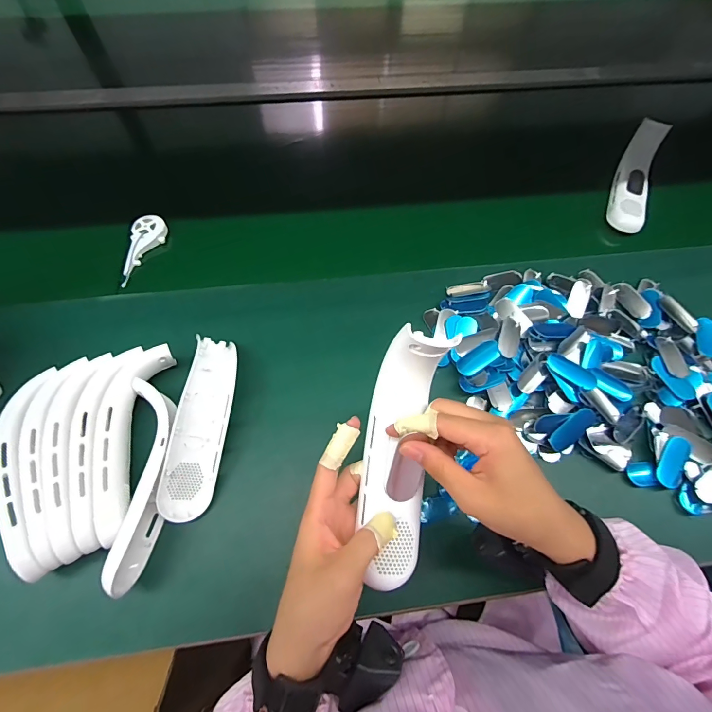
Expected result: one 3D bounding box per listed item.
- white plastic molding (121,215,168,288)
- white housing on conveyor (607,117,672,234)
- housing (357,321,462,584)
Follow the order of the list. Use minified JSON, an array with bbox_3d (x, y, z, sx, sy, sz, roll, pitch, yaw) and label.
[{"bbox_3d":[-0.302,-0.146,0.526,0.039,0.018,0.121,10,66,3],"label":"white plastic molding"},{"bbox_3d":[0.439,-0.279,0.584,0.048,0.064,0.192,22,67,8],"label":"white housing on conveyor"},{"bbox_3d":[0.033,0.077,0.282,0.050,0.043,0.188,6,93,1],"label":"housing"}]

